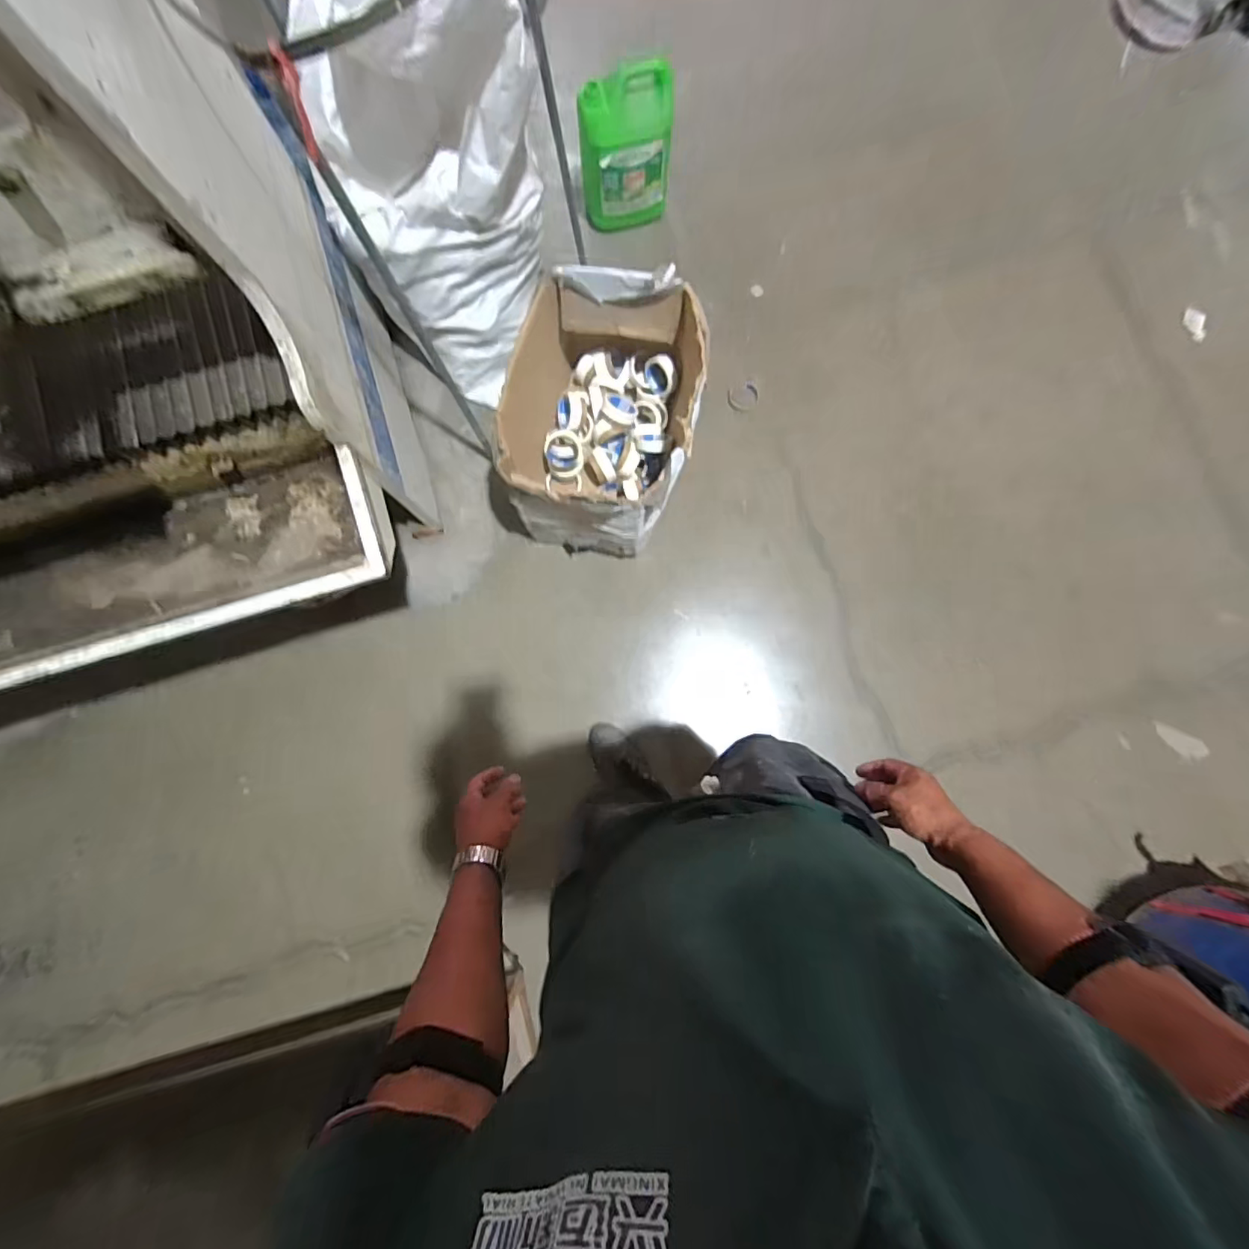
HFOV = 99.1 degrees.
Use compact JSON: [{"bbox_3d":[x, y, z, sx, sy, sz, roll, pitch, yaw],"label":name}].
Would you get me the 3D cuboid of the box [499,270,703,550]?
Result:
[{"bbox_3d":[-0.042,-0.482,1.313,0.413,0.346,0.564,16,84,2],"label":"box"}]

